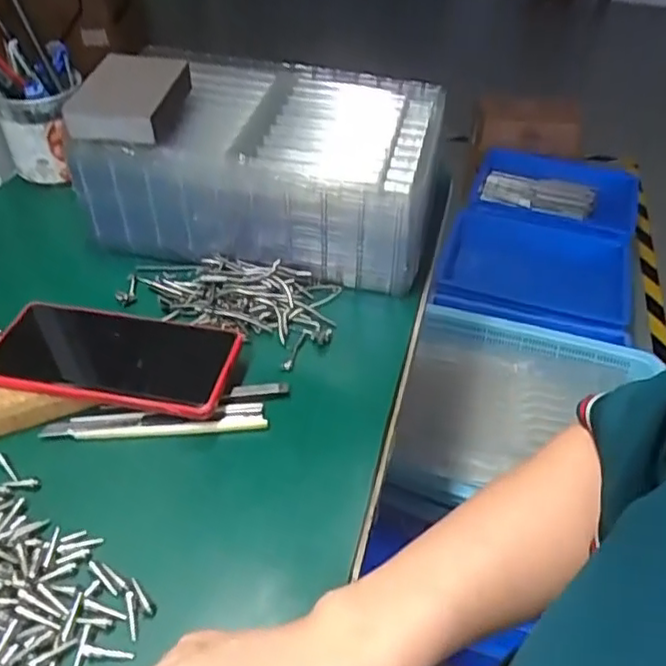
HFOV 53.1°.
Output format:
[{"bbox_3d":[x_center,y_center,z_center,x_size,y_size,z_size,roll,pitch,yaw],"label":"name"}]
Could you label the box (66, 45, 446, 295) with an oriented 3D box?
[{"bbox_3d":[-0.054,-0.139,0.574,0.274,0.123,0.163,8,42,5],"label":"box"}]

